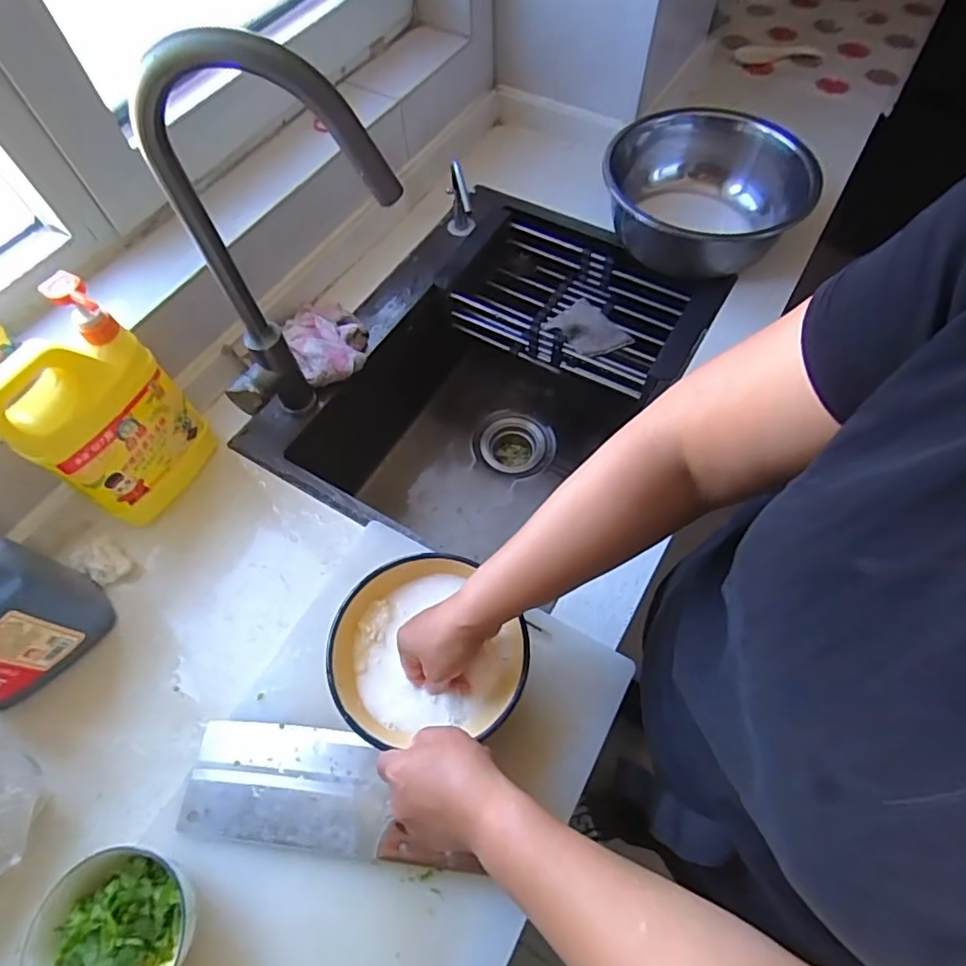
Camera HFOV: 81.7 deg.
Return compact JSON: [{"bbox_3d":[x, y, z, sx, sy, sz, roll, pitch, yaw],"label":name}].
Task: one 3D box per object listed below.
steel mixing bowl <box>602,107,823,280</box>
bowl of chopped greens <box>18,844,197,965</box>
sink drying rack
[{"bbox_3d":[0.289,-0.388,0.777,0.245,0.143,0.225,-1,63,2],"label":"steel mixing bowl"},{"bbox_3d":[-0.282,0.348,0.432,0.115,0.059,0.108,-1,63,2],"label":"bowl of chopped greens"},{"bbox_3d":[0.124,-0.268,0.849,0.327,0.067,0.196,30,68,16],"label":"sink drying rack"}]

